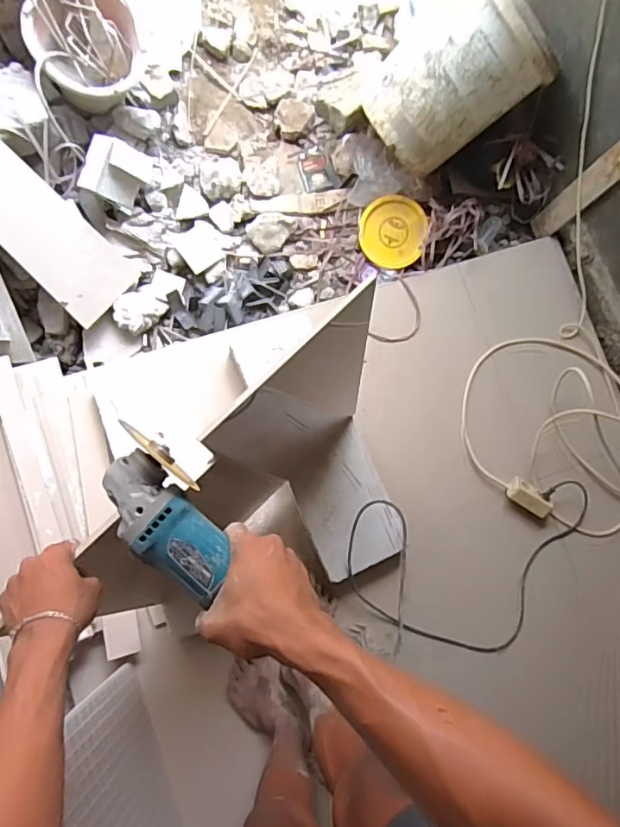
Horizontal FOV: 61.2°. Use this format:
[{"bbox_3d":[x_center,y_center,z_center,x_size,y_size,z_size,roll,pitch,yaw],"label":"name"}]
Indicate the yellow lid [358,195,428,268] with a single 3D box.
[{"bbox_3d":[0.225,-0.492,1.425,0.175,0.014,0.180,1,101,7],"label":"yellow lid"}]

